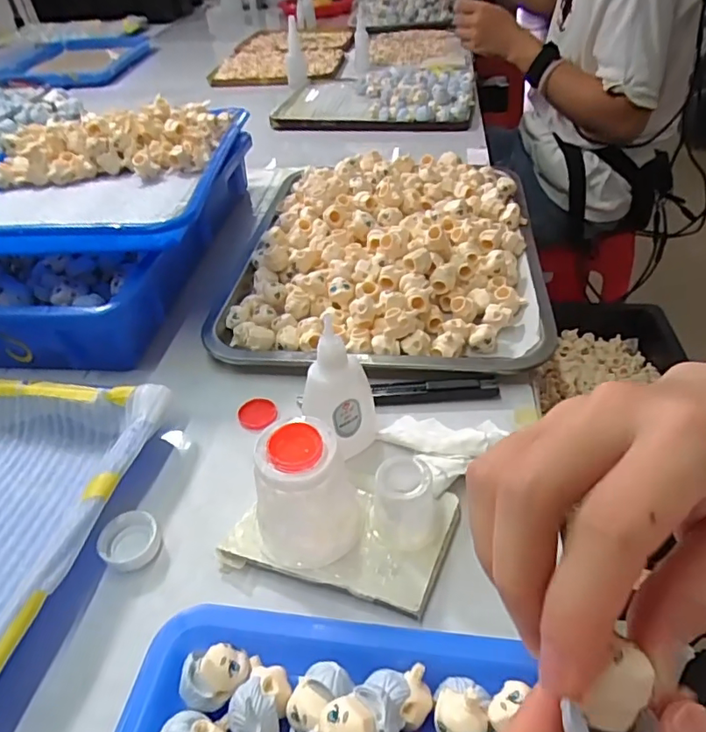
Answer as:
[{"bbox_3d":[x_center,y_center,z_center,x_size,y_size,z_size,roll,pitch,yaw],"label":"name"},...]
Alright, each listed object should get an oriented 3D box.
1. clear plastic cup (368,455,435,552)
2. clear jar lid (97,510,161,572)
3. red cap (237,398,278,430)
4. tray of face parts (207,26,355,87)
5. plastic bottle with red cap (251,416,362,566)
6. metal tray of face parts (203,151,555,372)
[{"bbox_3d":[0.025,0.070,0.271,0.032,0.037,0.030,-2,42,2],"label":"clear plastic cup"},{"bbox_3d":[-0.121,0.095,0.289,0.029,0.010,0.030,-2,42,2],"label":"clear jar lid"},{"bbox_3d":[-0.065,0.032,0.361,0.025,0.004,0.026,-2,42,2],"label":"red cap"},{"bbox_3d":[-0.127,-0.653,1.094,0.229,0.022,0.388,3,42,8],"label":"tray of face parts"},{"bbox_3d":[-0.023,0.064,0.268,0.051,0.069,0.047,-2,42,2],"label":"plastic bottle with red cap"},{"bbox_3d":[0.028,-0.114,0.477,0.259,0.042,0.315,3,43,7],"label":"metal tray of face parts"}]

